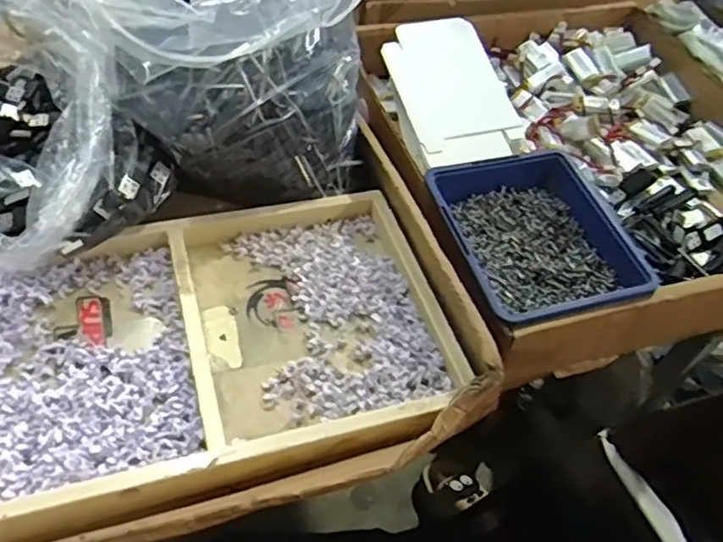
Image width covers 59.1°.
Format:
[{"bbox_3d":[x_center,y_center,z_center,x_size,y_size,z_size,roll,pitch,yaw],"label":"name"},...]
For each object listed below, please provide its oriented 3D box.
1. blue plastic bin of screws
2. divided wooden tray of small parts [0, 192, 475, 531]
[{"bbox_3d":[0.123,-0.016,0.463,0.123,0.053,0.138,-10,52,-14],"label":"blue plastic bin of screws"},{"bbox_3d":[-0.106,0.042,0.411,0.317,0.030,0.191,-12,52,-15],"label":"divided wooden tray of small parts"}]

